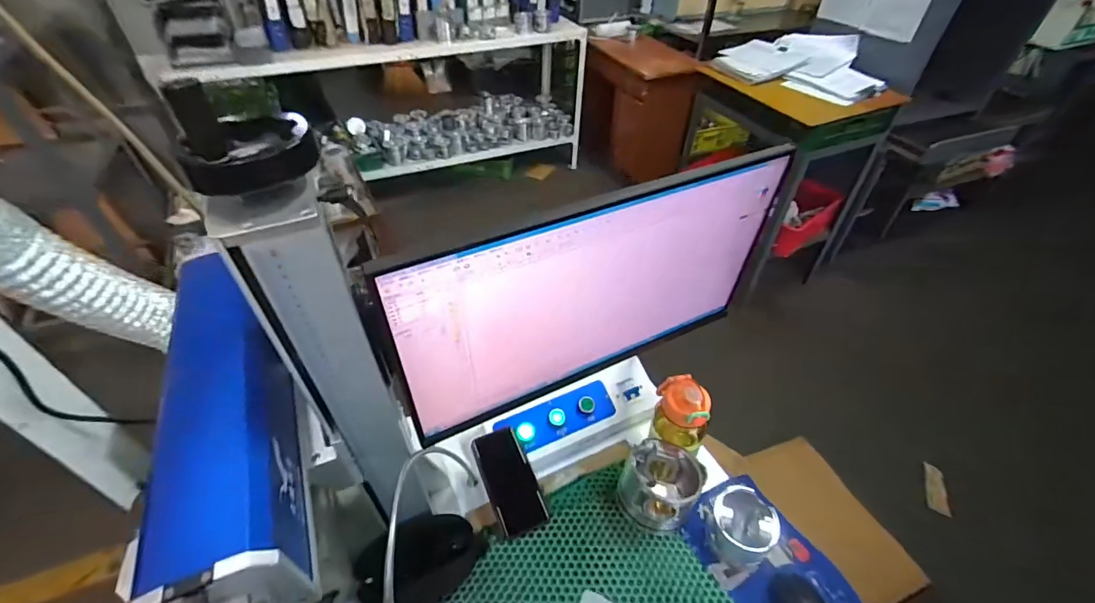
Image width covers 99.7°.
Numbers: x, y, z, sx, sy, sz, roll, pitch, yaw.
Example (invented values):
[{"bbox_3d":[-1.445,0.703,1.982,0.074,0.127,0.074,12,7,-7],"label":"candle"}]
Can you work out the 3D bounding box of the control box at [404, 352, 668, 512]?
[{"bbox_3d":[-0.001,0.225,0.816,0.439,0.080,0.147,-16,45,-17],"label":"control box"}]

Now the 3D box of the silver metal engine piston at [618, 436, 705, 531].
[{"bbox_3d":[0.174,0.281,0.714,0.109,0.085,0.122,28,49,28],"label":"silver metal engine piston"}]

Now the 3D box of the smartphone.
[{"bbox_3d":[-0.061,0.287,0.745,0.075,0.009,0.160,-17,60,-18],"label":"smartphone"}]

